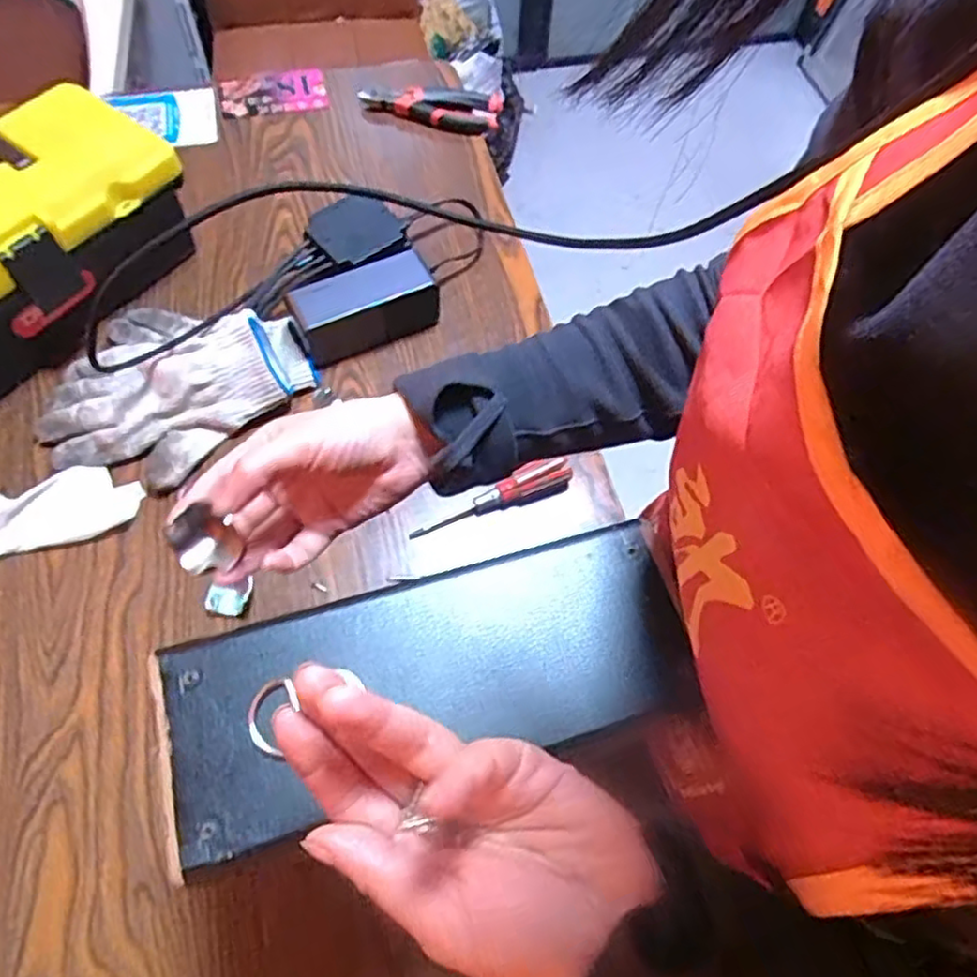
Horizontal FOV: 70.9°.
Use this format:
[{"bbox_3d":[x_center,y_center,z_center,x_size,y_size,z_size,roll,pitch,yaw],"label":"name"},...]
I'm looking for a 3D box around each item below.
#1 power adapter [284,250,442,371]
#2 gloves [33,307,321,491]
[{"bbox_3d":[-0.110,-0.159,0.609,0.122,0.059,0.050,-26,67,-15],"label":"power adapter"},{"bbox_3d":[-0.267,-0.094,0.574,0.208,0.048,0.152,-39,71,-20],"label":"gloves"}]

